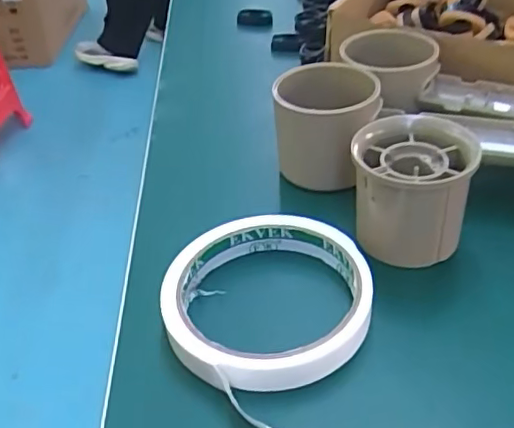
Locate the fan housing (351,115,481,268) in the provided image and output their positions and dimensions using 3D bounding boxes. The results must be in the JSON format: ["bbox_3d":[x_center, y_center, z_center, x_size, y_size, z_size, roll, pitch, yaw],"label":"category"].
[{"bbox_3d":[0.072,-0.007,0.287,0.056,0.055,0.061,12,42,19],"label":"fan housing"}]

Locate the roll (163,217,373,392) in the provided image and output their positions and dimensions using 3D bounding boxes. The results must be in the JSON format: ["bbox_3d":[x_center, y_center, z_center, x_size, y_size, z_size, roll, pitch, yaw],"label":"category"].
[{"bbox_3d":[0.004,0.037,0.269,0.090,0.021,0.088,-2,40,4],"label":"roll"}]

